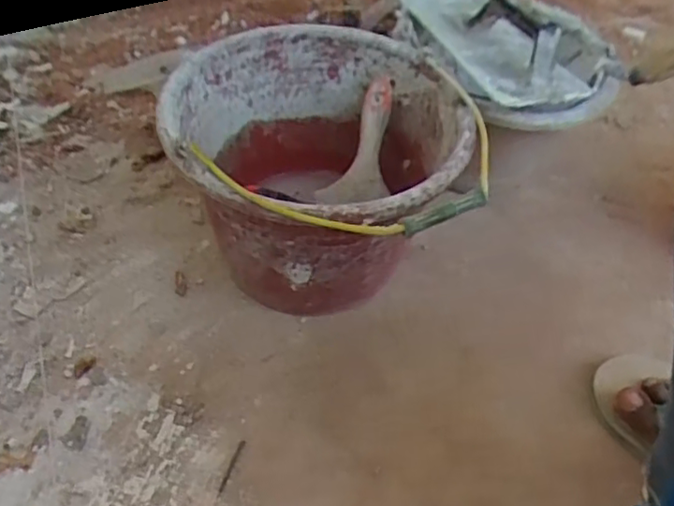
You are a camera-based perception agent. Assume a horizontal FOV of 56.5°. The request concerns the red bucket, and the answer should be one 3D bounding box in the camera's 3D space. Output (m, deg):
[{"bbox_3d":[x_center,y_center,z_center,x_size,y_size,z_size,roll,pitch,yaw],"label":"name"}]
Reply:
[{"bbox_3d":[-0.015,-0.072,0.613,0.277,0.192,0.263,2,48,-2],"label":"red bucket"}]

